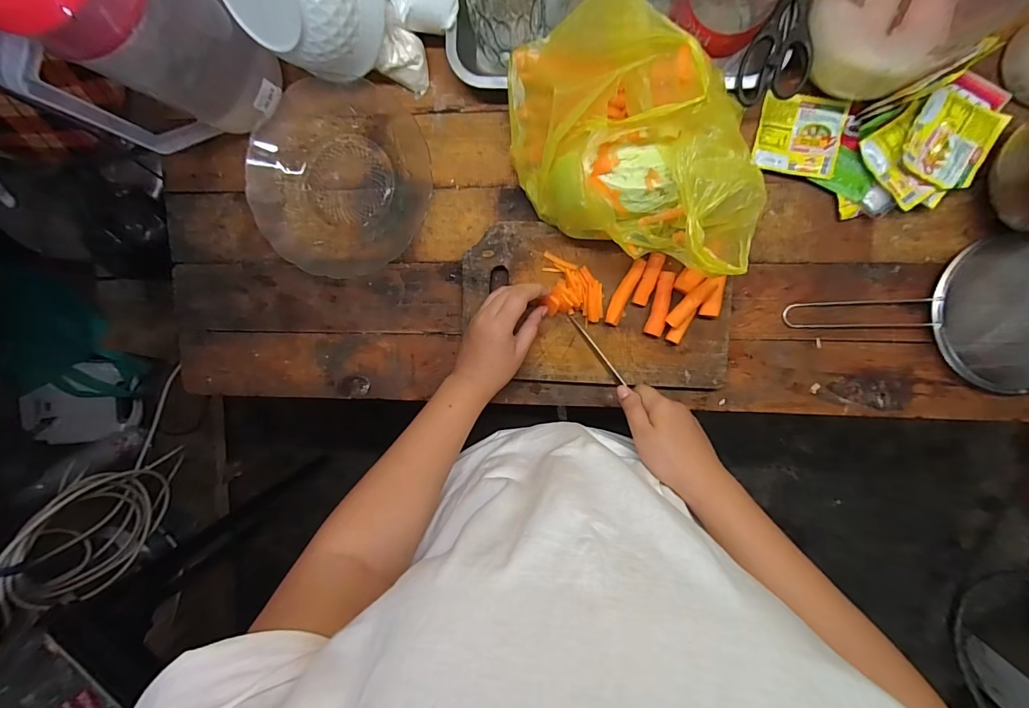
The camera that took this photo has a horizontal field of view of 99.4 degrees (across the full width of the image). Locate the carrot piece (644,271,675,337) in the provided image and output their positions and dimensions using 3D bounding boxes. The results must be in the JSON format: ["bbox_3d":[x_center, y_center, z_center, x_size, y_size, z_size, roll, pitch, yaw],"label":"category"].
[{"bbox_3d":[0.160,-0.055,0.477,0.018,0.012,0.070,14,98,4],"label":"carrot piece"}]

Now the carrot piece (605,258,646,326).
[{"bbox_3d":[0.122,-0.068,0.483,0.017,0.007,0.076,25,99,2],"label":"carrot piece"}]

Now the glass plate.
[{"bbox_3d":[-0.201,-0.203,0.508,0.206,0.036,0.208,1,97,5],"label":"glass plate"}]

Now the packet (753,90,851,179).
[{"bbox_3d":[0.303,-0.231,0.461,0.081,0.014,0.080,10,98,4],"label":"packet"}]

